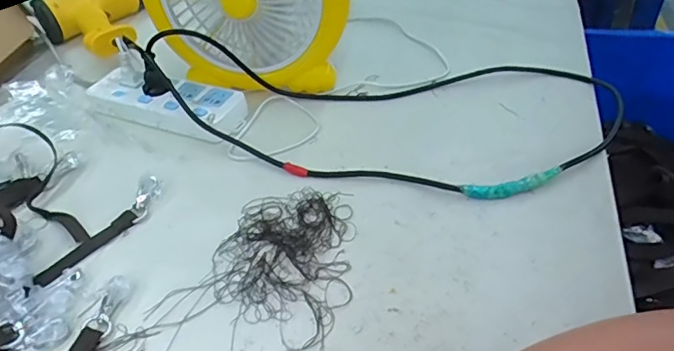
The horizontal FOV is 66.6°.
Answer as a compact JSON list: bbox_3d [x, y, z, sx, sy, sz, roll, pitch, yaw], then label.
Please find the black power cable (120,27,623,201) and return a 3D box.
[{"bbox_3d":[0.021,-0.117,0.591,0.575,0.085,0.273,10,45,18],"label":"black power cable"}]

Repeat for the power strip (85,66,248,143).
[{"bbox_3d":[-0.211,-0.094,0.636,0.212,0.030,0.076,16,47,23],"label":"power strip"}]

